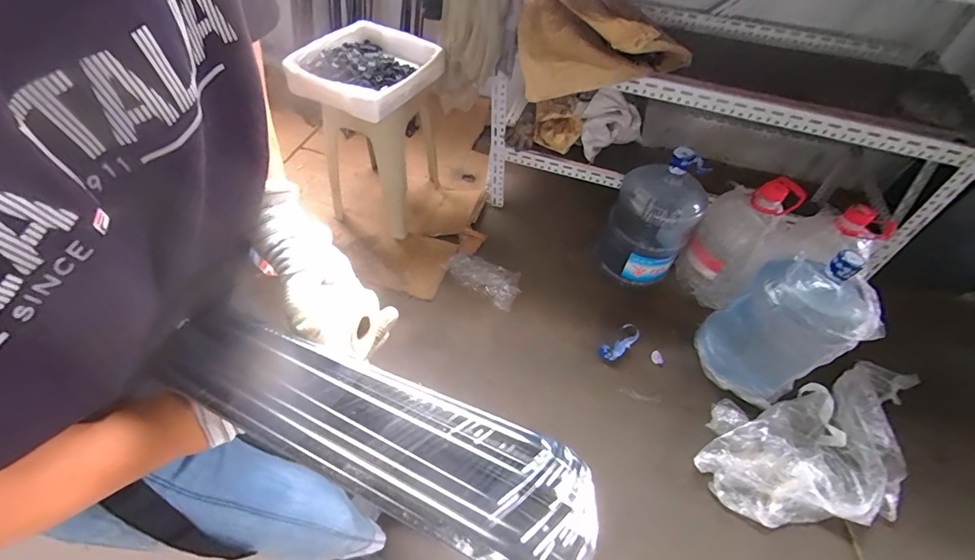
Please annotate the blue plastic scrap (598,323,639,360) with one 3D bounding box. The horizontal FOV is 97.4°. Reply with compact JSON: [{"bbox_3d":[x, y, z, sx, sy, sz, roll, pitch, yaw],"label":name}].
[{"bbox_3d":[0.403,0.190,1.305,0.150,0.018,0.059,-33,60,-26],"label":"blue plastic scrap"}]

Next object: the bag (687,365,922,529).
[{"bbox_3d":[0.891,0.423,1.109,0.728,0.084,0.336,-11,53,-12],"label":"bag"}]

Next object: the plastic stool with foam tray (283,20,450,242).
[{"bbox_3d":[-0.362,-0.480,1.428,0.341,0.518,0.342,24,53,13],"label":"plastic stool with foam tray"}]

